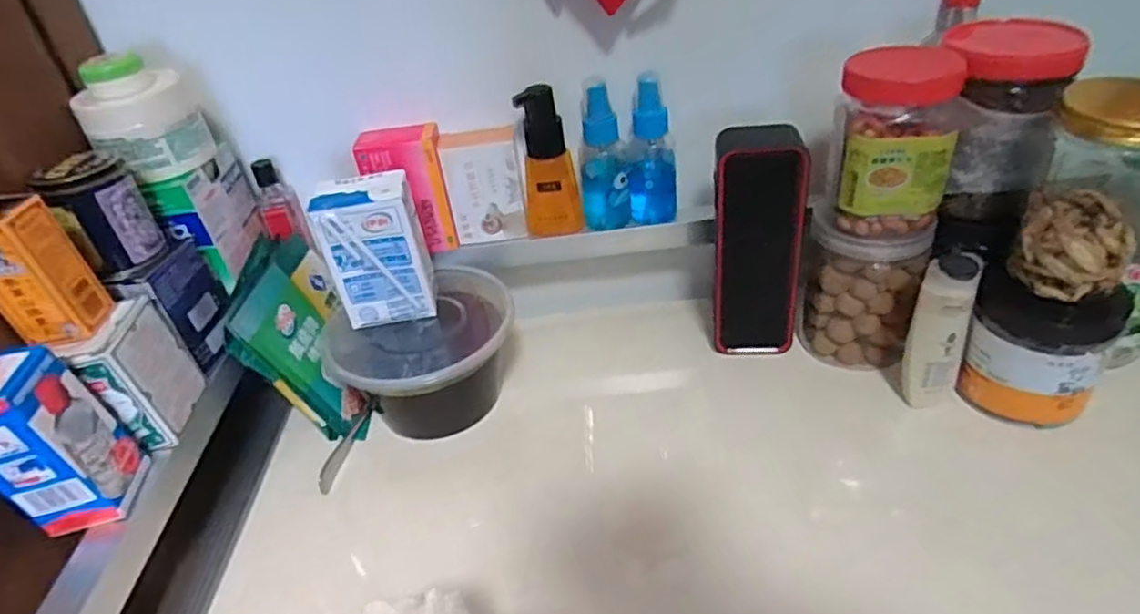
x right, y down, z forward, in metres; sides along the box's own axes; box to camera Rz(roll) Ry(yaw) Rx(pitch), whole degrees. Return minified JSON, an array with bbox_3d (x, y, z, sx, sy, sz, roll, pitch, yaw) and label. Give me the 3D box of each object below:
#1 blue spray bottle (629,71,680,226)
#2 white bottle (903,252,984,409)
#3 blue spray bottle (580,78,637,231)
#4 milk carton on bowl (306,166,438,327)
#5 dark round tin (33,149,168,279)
[{"bbox_3d":[0.068,-0.129,0.538,0.038,0.119,0.043,-1,37,9],"label":"blue spray bottle"},{"bbox_3d":[0.253,0.016,0.458,0.036,0.114,0.028,-28,41,-26],"label":"white bottle"},{"bbox_3d":[0.029,-0.117,0.532,0.035,0.117,0.030,9,39,20],"label":"blue spray bottle"},{"bbox_3d":[-0.138,-0.039,0.487,0.067,0.104,0.034,-11,36,-6],"label":"milk carton on bowl"},{"bbox_3d":[-0.285,-0.059,0.411,0.044,0.067,0.040,-5,36,3],"label":"dark round tin"}]

